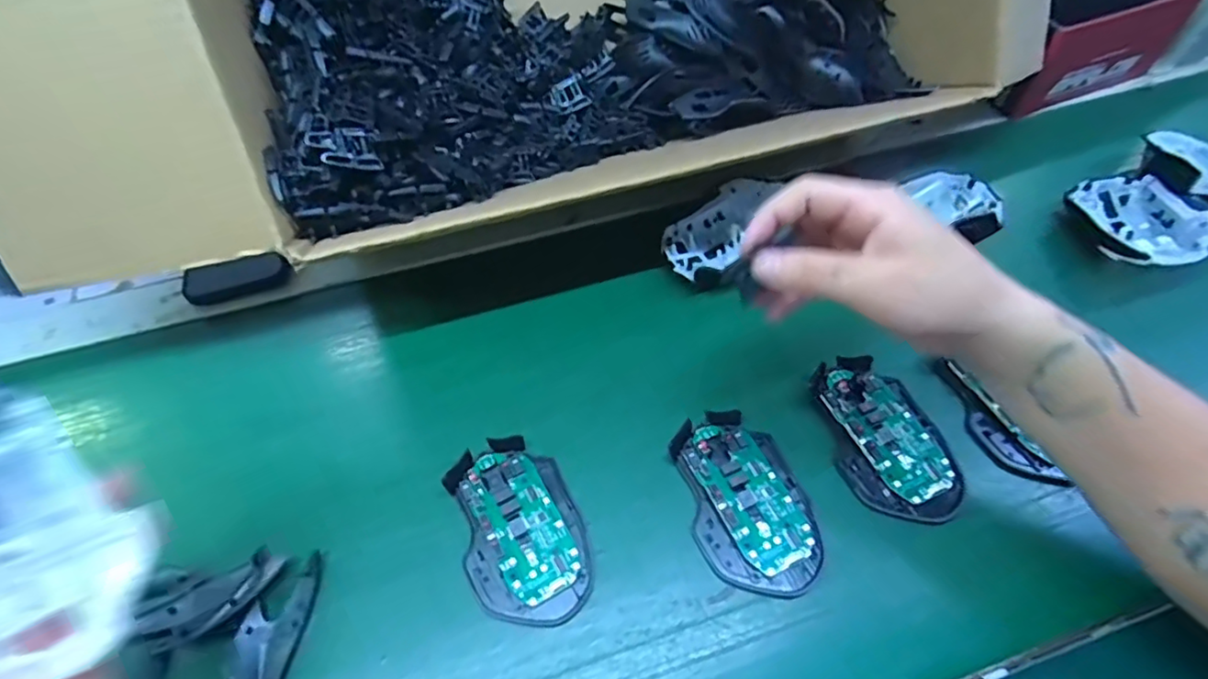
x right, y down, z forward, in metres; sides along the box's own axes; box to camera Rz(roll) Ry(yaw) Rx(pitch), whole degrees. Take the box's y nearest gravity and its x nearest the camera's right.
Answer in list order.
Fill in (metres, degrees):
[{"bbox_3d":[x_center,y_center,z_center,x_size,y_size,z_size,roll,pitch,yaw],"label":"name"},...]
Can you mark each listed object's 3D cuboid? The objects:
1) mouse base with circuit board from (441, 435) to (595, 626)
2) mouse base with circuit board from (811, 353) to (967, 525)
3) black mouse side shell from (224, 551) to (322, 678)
[{"bbox_3d":[-0.052,0.115,0.364,0.072,0.014,0.115,-21,57,-12],"label":"mouse base with circuit board"},{"bbox_3d":[0.187,0.063,0.391,0.070,0.017,0.116,-12,56,-7],"label":"mouse base with circuit board"},{"bbox_3d":[-0.191,0.170,0.331,0.033,0.019,0.095,5,56,5],"label":"black mouse side shell"}]

